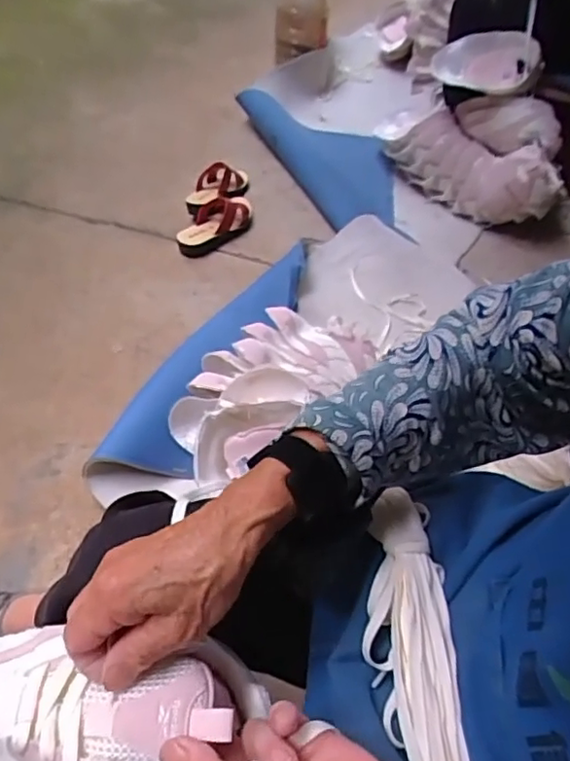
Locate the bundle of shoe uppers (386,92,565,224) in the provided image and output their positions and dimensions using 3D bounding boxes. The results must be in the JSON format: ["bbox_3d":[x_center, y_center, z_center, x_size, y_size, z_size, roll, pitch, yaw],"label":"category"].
[{"bbox_3d":[0.441,-0.520,1.422,0.423,0.242,0.158,30,52,18],"label":"bundle of shoe uppers"}]

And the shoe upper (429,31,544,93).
[{"bbox_3d":[0.450,-0.707,1.353,0.238,0.101,0.060,13,47,11],"label":"shoe upper"}]

